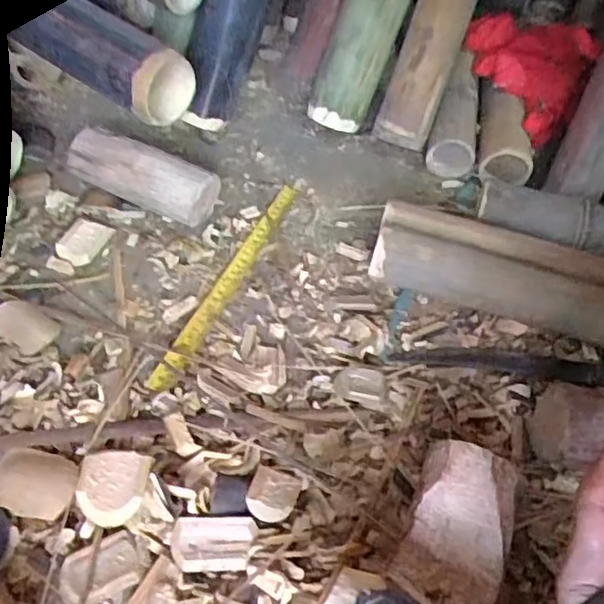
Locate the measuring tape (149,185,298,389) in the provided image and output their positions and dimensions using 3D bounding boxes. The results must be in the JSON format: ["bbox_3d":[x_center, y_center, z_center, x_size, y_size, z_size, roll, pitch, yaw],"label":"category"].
[{"bbox_3d":[-0.067,-0.032,0.633,0.025,0.012,0.296,18,49,10],"label":"measuring tape"}]

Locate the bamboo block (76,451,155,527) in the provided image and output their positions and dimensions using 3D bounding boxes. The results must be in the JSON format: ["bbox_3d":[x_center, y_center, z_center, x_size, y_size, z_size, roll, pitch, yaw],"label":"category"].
[{"bbox_3d":[-0.137,0.132,0.468,0.047,0.011,0.056,5,48,-2],"label":"bamboo block"}]

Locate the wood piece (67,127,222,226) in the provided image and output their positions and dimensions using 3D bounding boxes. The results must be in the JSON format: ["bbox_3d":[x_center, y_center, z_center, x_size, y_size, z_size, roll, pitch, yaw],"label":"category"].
[{"bbox_3d":[-0.156,-0.123,0.664,0.154,0.070,0.054,22,49,13],"label":"wood piece"}]

